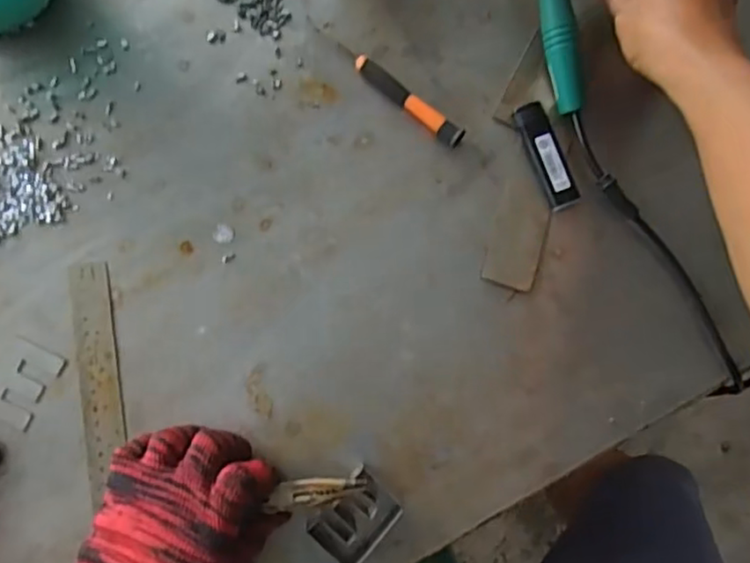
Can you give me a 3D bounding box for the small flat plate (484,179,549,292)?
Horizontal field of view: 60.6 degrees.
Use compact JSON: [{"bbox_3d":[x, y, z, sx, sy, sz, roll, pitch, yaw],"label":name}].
[{"bbox_3d":[0.105,-0.034,0.468,0.038,0.004,0.077,18,81,-2],"label":"small flat plate"}]

